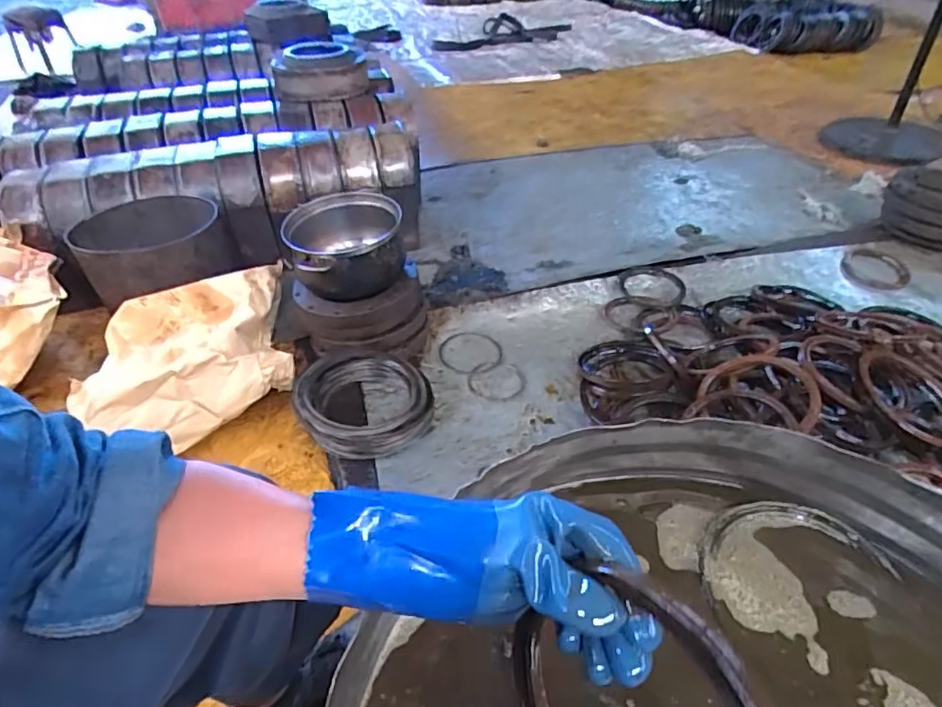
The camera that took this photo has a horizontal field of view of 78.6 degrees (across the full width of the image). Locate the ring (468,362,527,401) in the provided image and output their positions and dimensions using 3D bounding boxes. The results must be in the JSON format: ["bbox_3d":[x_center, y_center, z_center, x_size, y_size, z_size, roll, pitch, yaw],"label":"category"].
[{"bbox_3d":[0.052,0.053,1.111,0.111,0.009,0.112,3,40,-2],"label":"ring"}]

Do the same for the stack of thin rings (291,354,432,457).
[{"bbox_3d":[-0.178,0.091,0.964,0.227,0.067,0.221,-1,40,-8],"label":"stack of thin rings"}]

